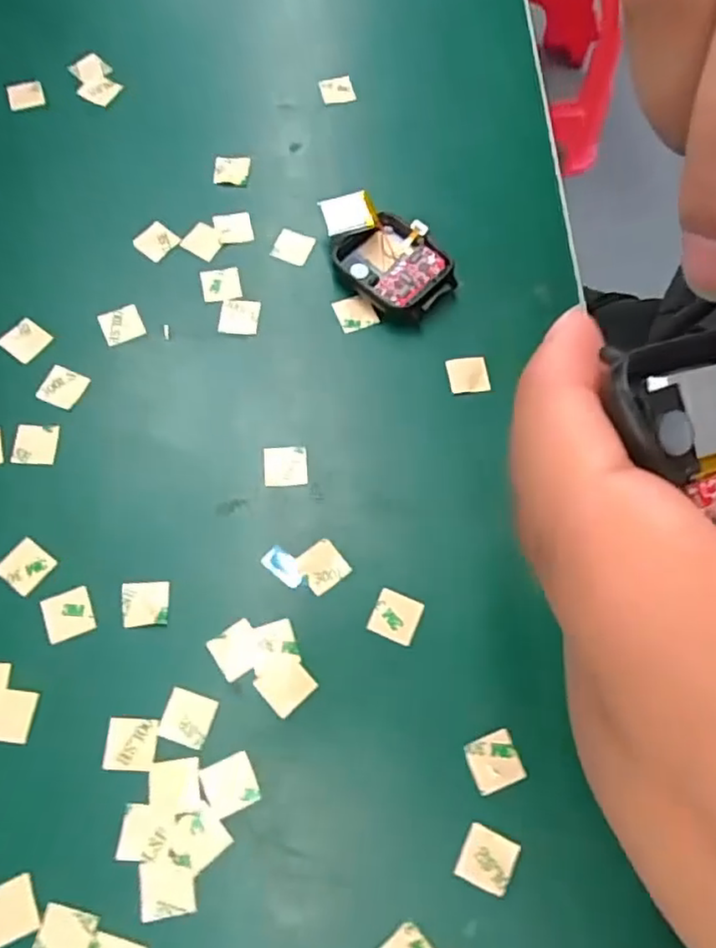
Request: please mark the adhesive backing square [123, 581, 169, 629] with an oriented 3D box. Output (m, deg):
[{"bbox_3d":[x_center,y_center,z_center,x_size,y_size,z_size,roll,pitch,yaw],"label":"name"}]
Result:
[{"bbox_3d":[-0.072,0.044,0.218,0.015,0.004,0.015,-5,70,-3],"label":"adhesive backing square"}]

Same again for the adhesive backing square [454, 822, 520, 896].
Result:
[{"bbox_3d":[0.039,0.117,0.195,0.016,0.004,0.015,22,67,14],"label":"adhesive backing square"}]

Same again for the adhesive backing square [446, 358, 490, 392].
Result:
[{"bbox_3d":[0.044,-0.039,0.255,0.016,0.004,0.015,-6,69,-3],"label":"adhesive backing square"}]

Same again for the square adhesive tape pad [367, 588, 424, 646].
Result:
[{"bbox_3d":[0.013,0.049,0.221,0.016,0.004,0.015,21,70,7],"label":"square adhesive tape pad"}]

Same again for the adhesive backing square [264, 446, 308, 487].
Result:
[{"bbox_3d":[-0.027,-0.004,0.237,0.016,0.004,0.015,-3,70,-2],"label":"adhesive backing square"}]

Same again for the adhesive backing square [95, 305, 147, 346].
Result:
[{"bbox_3d":[-0.095,-0.060,0.258,0.016,0.004,0.015,-22,77,-8],"label":"adhesive backing square"}]

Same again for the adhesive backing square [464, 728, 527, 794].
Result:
[{"bbox_3d":[0.043,0.091,0.204,0.016,0.004,0.016,-19,71,-8],"label":"adhesive backing square"}]

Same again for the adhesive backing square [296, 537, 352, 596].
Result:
[{"bbox_3d":[-0.013,0.032,0.226,0.015,0.004,0.016,-37,73,-14],"label":"adhesive backing square"}]

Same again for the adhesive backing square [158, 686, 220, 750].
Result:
[{"bbox_3d":[-0.055,0.079,0.207,0.015,0.004,0.015,17,70,3],"label":"adhesive backing square"}]

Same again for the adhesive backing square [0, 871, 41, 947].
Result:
[{"bbox_3d":[-0.102,0.127,0.187,0.015,0.004,0.015,-20,65,-13],"label":"adhesive backing square"}]

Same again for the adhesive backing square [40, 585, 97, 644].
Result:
[{"bbox_3d":[-0.098,0.047,0.217,0.015,0.004,0.015,-20,72,-10],"label":"adhesive backing square"}]

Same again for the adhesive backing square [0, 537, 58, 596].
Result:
[{"bbox_3d":[-0.115,0.032,0.223,0.016,0.004,0.015,34,71,10],"label":"adhesive backing square"}]

